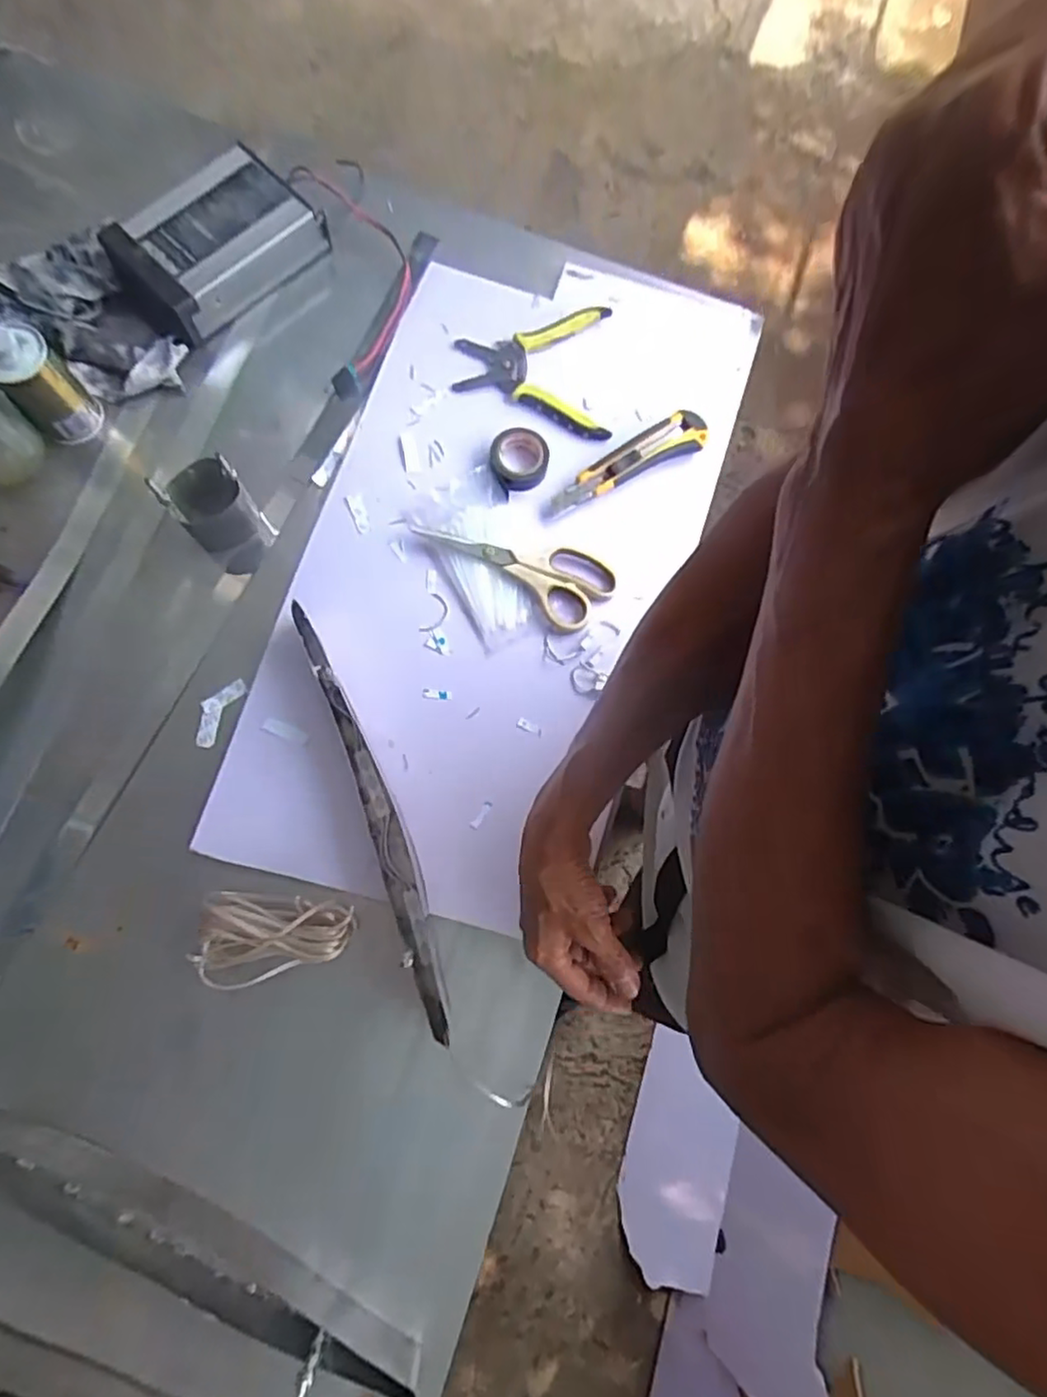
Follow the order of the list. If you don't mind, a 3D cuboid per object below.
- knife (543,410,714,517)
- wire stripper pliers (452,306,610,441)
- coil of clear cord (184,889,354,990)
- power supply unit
[{"bbox_3d":[0.095,-0.222,0.620,0.176,0.014,0.037,-28,80,-11],"label":"knife"},{"bbox_3d":[0.008,-0.323,0.643,0.149,0.012,0.141,1,76,-5],"label":"wire stripper pliers"},{"bbox_3d":[-0.191,0.186,0.503,0.117,0.032,0.069,4,76,-3],"label":"coil of clear cord"},{"bbox_3d":[-0.298,-0.437,0.631,0.118,0.048,0.180,44,76,6],"label":"power supply unit"}]

